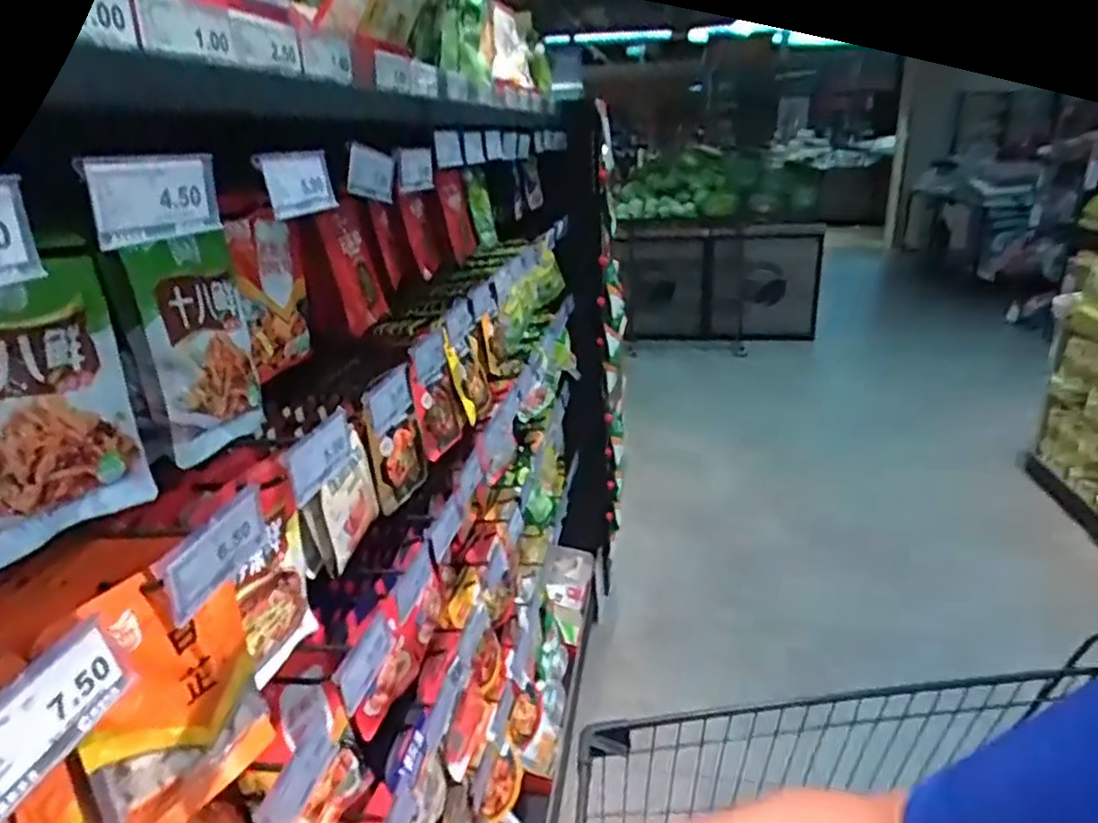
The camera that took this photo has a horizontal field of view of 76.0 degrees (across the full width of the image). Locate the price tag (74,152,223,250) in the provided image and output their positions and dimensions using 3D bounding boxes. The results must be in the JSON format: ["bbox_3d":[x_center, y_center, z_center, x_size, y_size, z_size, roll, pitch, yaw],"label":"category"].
[{"bbox_3d":[-0.223,-0.124,0.403,0.009,0.044,0.100,1,21,11],"label":"price tag"}]

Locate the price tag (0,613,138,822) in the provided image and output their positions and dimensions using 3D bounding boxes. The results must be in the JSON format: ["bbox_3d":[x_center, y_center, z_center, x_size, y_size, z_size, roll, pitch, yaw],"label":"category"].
[{"bbox_3d":[-0.234,0.142,0.323,0.004,0.048,0.095,-10,23,14],"label":"price tag"}]

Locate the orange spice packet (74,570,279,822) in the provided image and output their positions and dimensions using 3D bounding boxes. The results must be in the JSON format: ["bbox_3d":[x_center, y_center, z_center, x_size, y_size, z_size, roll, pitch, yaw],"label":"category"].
[{"bbox_3d":[-0.264,0.200,0.500,0.018,0.185,0.134,6,23,22],"label":"orange spice packet"}]

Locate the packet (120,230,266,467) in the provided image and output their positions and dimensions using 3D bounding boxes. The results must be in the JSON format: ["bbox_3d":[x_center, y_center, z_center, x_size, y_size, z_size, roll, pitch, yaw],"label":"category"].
[{"bbox_3d":[-0.289,-0.061,0.601,0.032,0.167,0.155,-1,21,5],"label":"packet"}]

